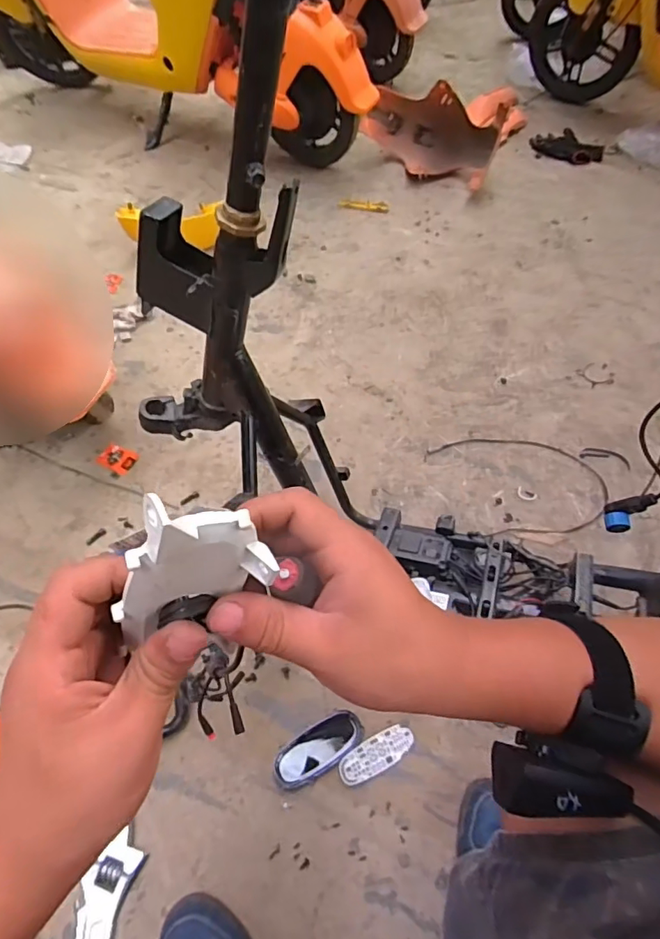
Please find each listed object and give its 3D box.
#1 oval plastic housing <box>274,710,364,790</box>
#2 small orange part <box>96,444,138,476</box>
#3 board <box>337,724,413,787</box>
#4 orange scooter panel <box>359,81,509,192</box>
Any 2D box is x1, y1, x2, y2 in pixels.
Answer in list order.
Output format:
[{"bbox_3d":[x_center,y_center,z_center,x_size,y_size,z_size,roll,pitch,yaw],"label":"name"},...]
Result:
[{"bbox_3d":[-0.016,0.388,0.701,0.129,0.014,0.057,-26,61,-18],"label":"oval plastic housing"},{"bbox_3d":[-0.422,-0.023,0.996,0.073,0.006,0.047,22,59,13],"label":"small orange part"},{"bbox_3d":[0.065,0.395,0.696,0.109,0.005,0.044,-26,72,-10],"label":"board"},{"bbox_3d":[0.319,-1.076,1.610,0.473,0.201,0.146,34,62,20],"label":"orange scooter panel"}]

